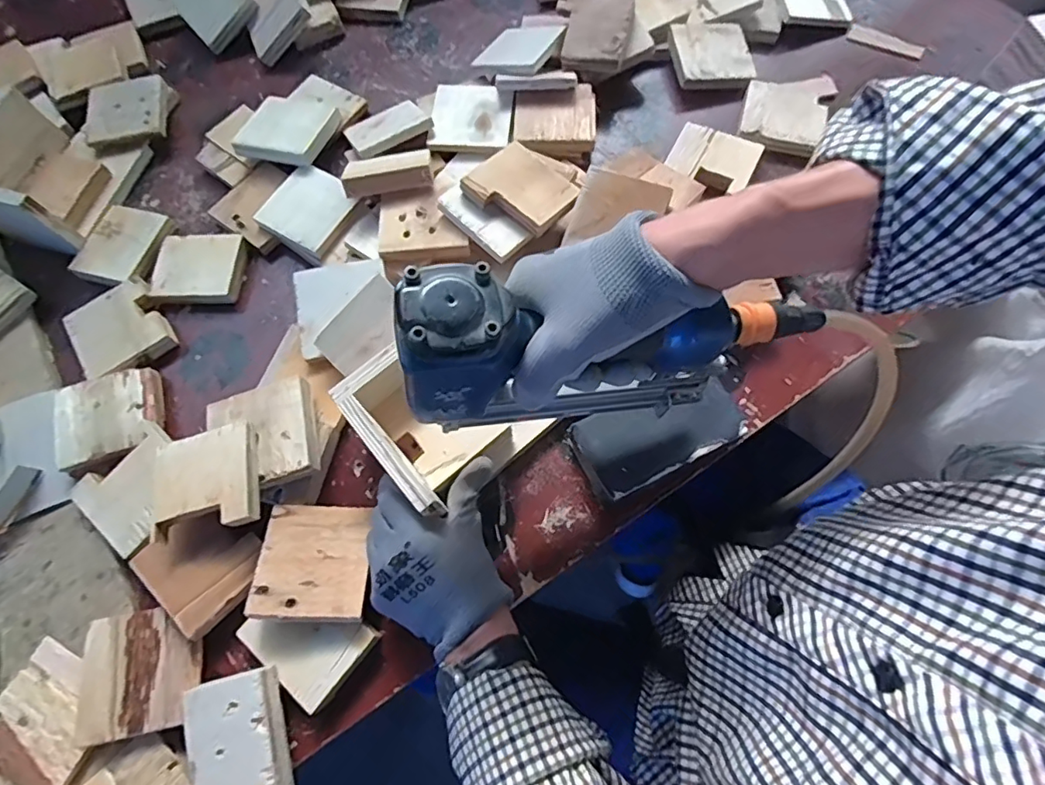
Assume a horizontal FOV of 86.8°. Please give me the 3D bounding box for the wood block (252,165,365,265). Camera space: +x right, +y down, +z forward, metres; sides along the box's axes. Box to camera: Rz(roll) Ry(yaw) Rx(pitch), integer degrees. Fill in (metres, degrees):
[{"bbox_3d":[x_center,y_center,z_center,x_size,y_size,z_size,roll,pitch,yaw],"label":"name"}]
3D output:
[{"bbox_3d":[-0.229,-0.198,0.598,0.097,0.013,0.089,33,71,14],"label":"wood block"}]

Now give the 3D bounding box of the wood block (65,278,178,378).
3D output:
[{"bbox_3d":[-0.417,-0.064,0.571,0.089,0.016,0.099,-33,70,-13],"label":"wood block"}]

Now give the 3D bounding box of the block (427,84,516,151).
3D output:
[{"bbox_3d":[-0.058,-0.317,0.634,0.093,0.014,0.096,3,67,2],"label":"block"}]

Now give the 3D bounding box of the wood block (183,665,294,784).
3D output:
[{"bbox_3d":[-0.213,0.261,0.412,0.070,0.024,0.091,-15,67,-6],"label":"wood block"}]

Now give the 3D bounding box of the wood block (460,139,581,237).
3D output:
[{"bbox_3d":[-0.001,-0.202,0.551,0.094,0.018,0.081,40,64,8],"label":"wood block"}]

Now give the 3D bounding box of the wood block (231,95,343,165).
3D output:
[{"bbox_3d":[-0.271,-0.303,0.638,0.093,0.020,0.095,13,60,6],"label":"wood block"}]

